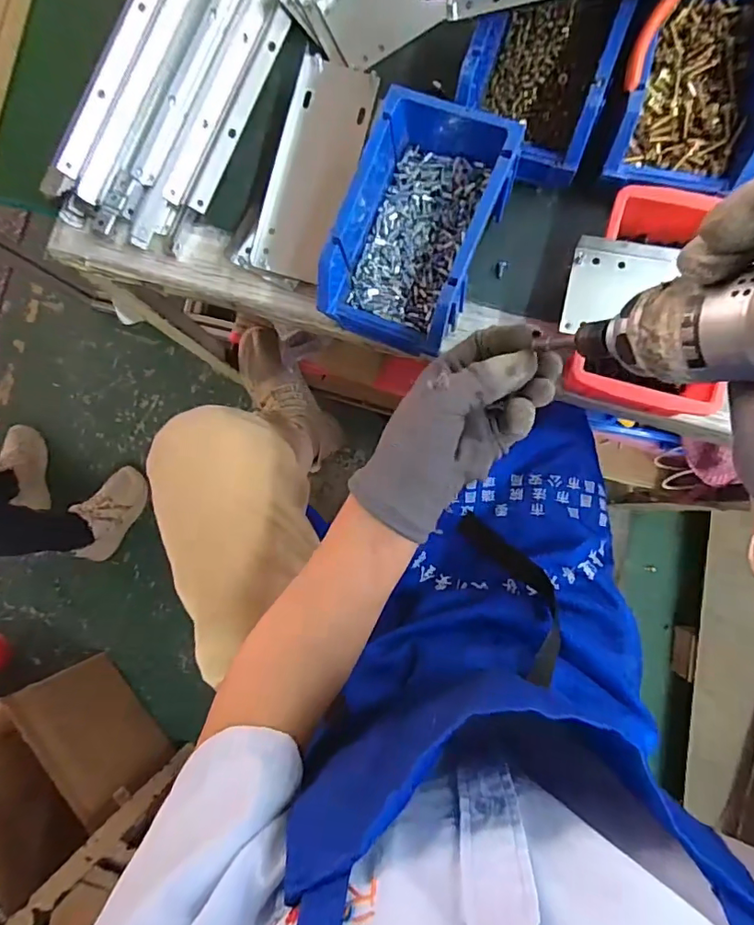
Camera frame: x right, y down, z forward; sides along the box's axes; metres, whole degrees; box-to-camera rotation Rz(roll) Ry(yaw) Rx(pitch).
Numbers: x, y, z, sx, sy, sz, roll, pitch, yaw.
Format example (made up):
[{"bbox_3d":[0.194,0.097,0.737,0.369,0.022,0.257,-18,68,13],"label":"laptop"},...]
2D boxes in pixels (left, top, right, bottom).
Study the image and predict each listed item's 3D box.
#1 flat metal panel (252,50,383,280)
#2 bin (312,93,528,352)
[{"bbox_3d":[-0.052,-0.243,0.425,0.059,0.019,0.178,16,89,9],"label":"flat metal panel"},{"bbox_3d":[0.030,-0.177,0.388,0.109,0.068,0.172,21,90,9],"label":"bin"}]

